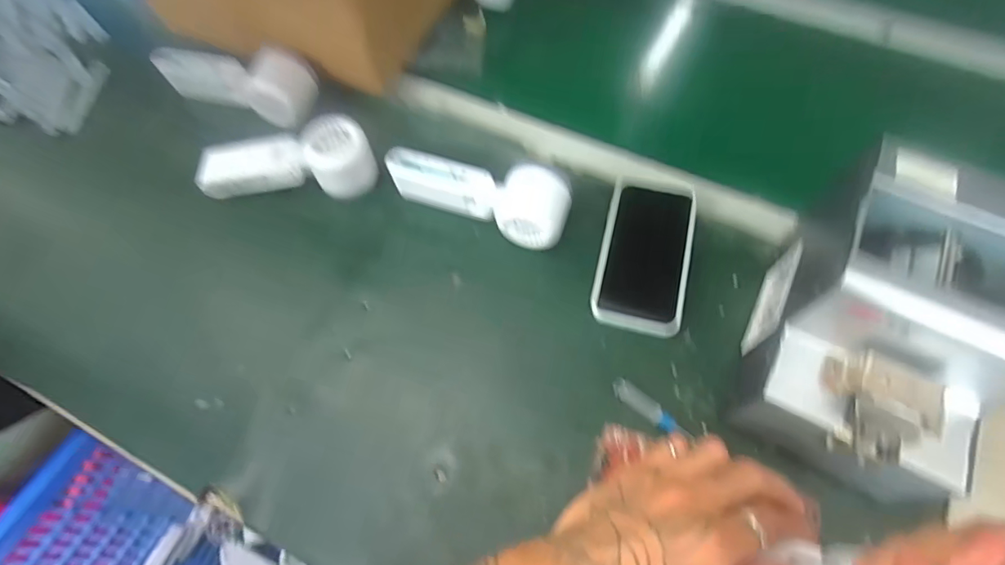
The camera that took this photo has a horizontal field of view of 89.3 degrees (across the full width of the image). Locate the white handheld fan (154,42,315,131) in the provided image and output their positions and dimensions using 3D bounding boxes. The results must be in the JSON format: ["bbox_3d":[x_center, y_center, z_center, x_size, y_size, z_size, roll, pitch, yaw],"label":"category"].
[{"bbox_3d":[-0.278,-0.215,0.535,0.166,0.062,0.063,21,64,11],"label":"white handheld fan"}]

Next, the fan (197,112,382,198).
[{"bbox_3d":[-0.209,-0.113,0.479,0.172,0.050,0.057,-6,62,-3],"label":"fan"}]

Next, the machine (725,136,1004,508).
[{"bbox_3d":[0.255,0.034,0.346,0.129,0.150,0.174,26,65,13],"label":"machine"}]

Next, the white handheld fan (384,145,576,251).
[{"bbox_3d":[-0.020,-0.089,0.469,0.169,0.050,0.064,26,65,13],"label":"white handheld fan"}]

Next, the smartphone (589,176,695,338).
[{"bbox_3d":[0.128,-0.030,0.455,0.076,0.019,0.152,12,63,6],"label":"smartphone"}]

